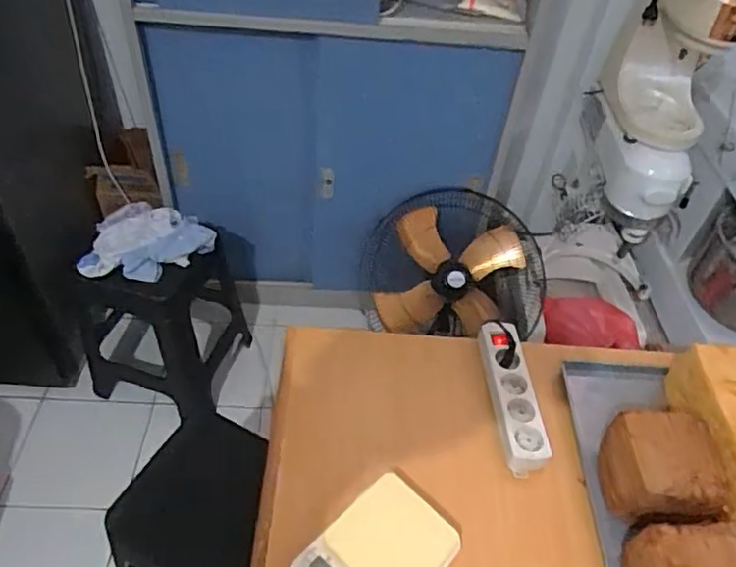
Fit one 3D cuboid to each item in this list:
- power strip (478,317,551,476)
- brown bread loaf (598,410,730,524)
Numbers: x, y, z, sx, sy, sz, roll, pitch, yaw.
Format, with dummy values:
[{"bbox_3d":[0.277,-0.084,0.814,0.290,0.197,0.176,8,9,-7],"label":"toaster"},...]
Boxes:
[{"bbox_3d":[0.207,0.157,0.874,0.062,0.042,0.234,-1,48,-7],"label":"power strip"},{"bbox_3d":[0.366,0.241,0.774,0.139,0.106,0.116,4,47,-2],"label":"brown bread loaf"}]

